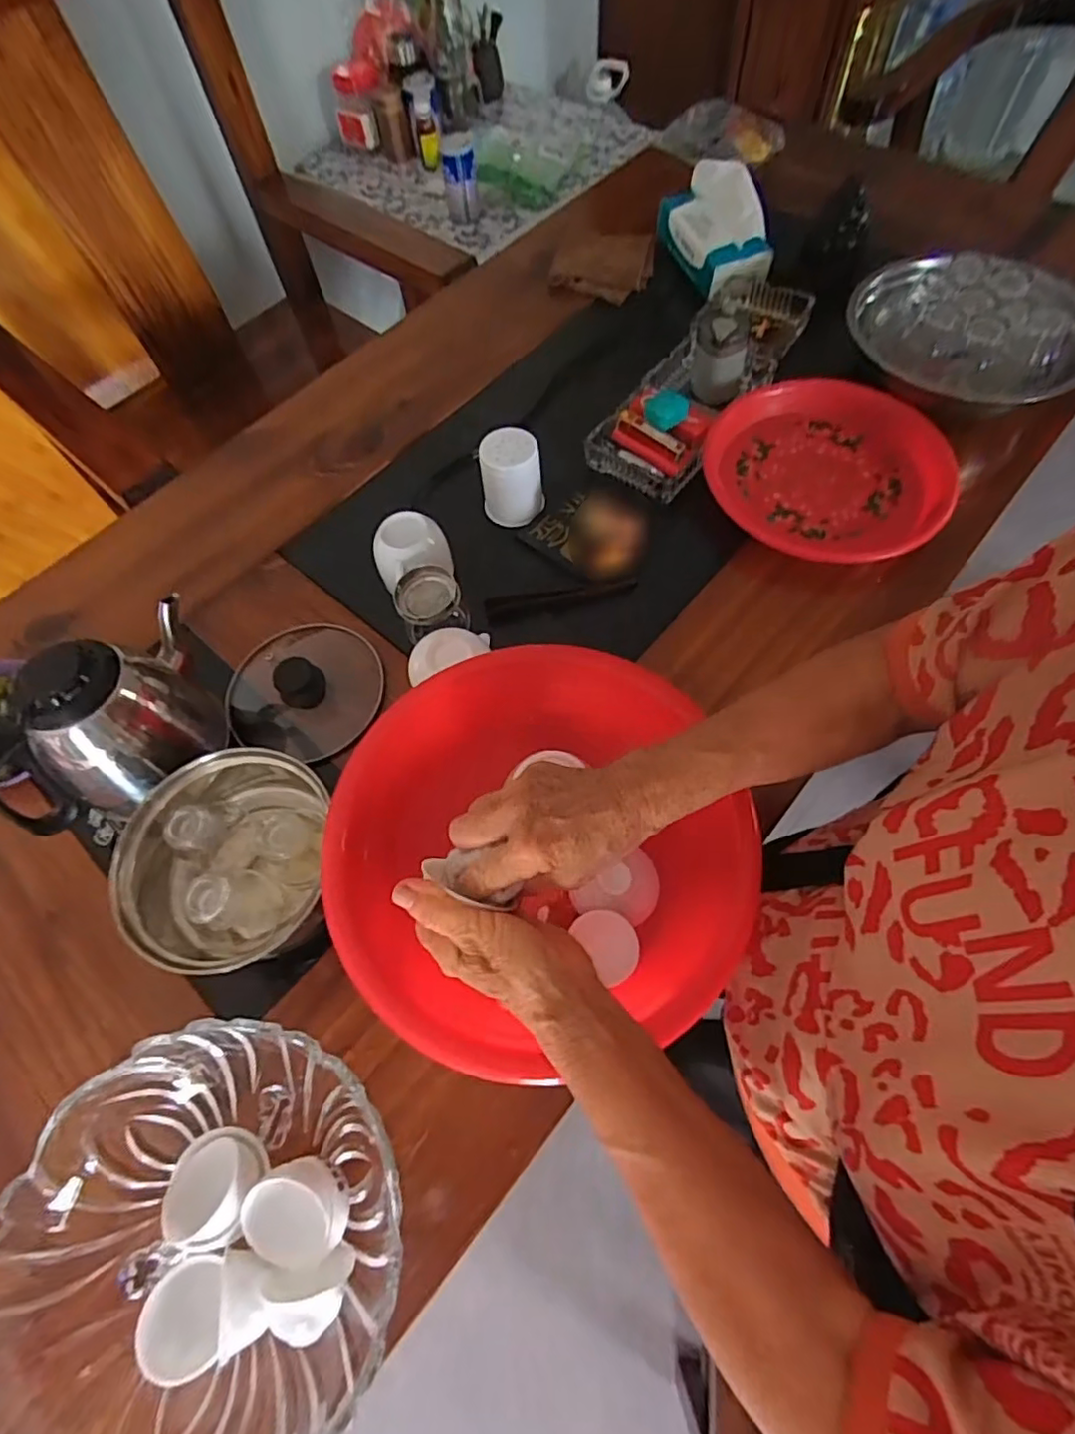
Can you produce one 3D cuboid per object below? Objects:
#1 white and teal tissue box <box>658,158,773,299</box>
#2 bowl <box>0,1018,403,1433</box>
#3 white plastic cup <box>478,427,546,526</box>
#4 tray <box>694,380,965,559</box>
[{"bbox_3d":[0.241,-0.663,0.848,0.118,0.096,0.156,-15,64,-4],"label":"white and teal tissue box"},{"bbox_3d":[-0.197,0.324,0.383,0.226,0.100,0.223,-1,64,3],"label":"bowl"},{"bbox_3d":[-0.029,-0.264,0.679,0.064,0.074,0.056,-8,64,-1],"label":"white plastic cup"},{"bbox_3d":[0.309,-0.260,0.669,0.255,0.041,0.232,19,67,12],"label":"tray"}]

